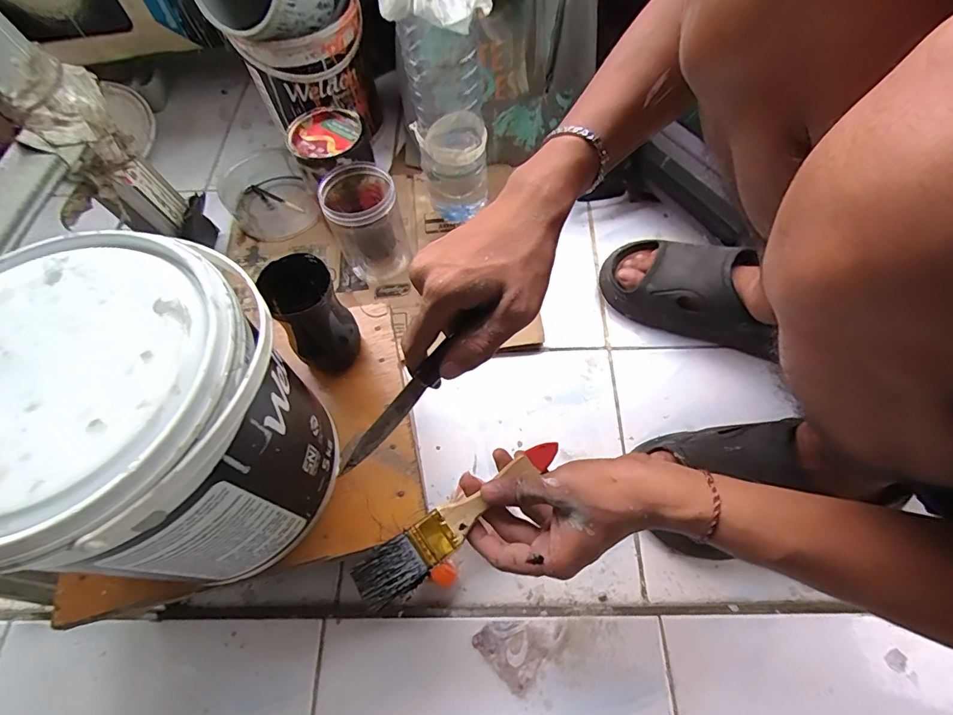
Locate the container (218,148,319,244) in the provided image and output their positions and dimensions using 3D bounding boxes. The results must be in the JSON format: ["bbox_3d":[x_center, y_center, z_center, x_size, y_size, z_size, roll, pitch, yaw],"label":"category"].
[{"bbox_3d":[-0.310,-0.233,0.693,0.121,0.060,0.145,-26,65,-9],"label":"container"}]

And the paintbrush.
[{"bbox_3d":[-0.008,0.112,0.329,0.166,0.007,0.031,-32,64,-20],"label":"paintbrush"}]

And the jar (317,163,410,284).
[{"bbox_3d":[-0.140,-0.172,0.600,0.087,0.129,0.094,-1,64,3],"label":"jar"}]

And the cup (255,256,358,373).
[{"bbox_3d":[-0.140,-0.034,0.403,0.054,0.104,0.059,-1,64,3],"label":"cup"}]

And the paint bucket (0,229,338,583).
[{"bbox_3d":[-0.192,0.049,0.304,0.154,0.194,0.164,-1,64,3],"label":"paint bucket"}]

